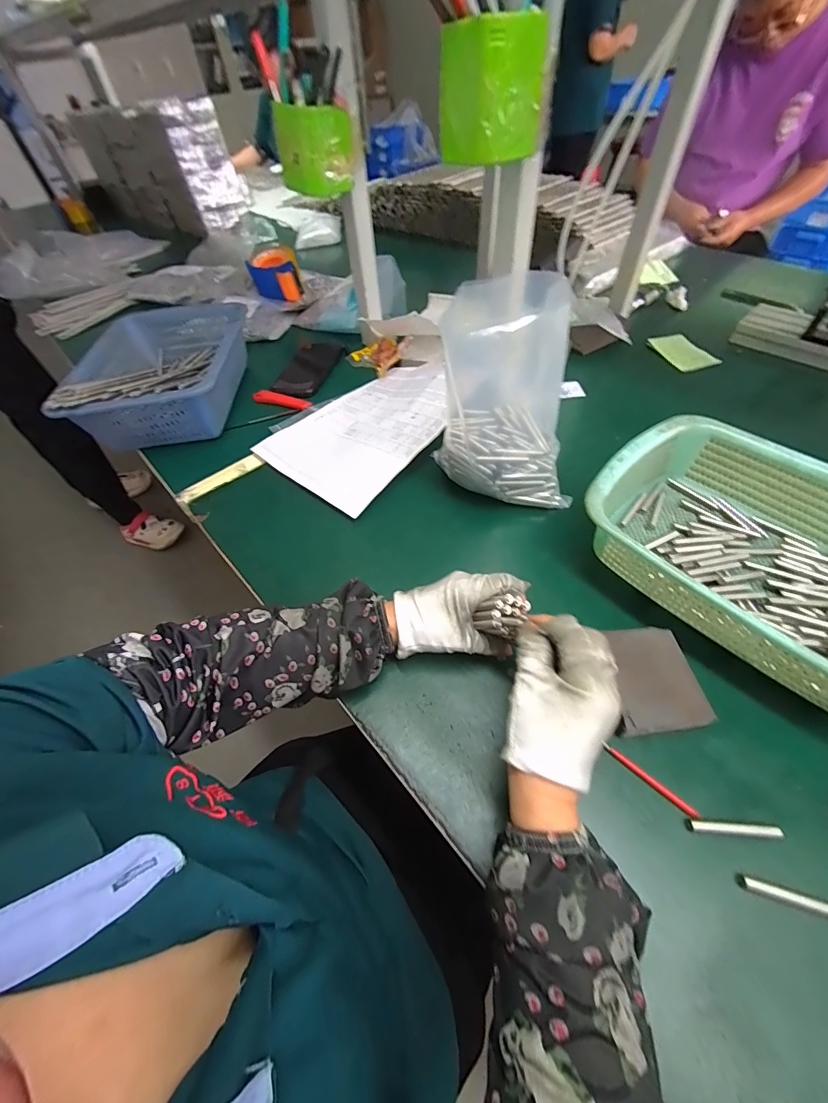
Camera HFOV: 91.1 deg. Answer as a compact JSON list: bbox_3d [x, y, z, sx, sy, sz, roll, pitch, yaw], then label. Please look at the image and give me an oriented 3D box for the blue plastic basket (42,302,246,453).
[{"bbox_3d":[-0.389,-0.296,0.653,0.227,0.088,0.333,-9,52,-2],"label":"blue plastic basket"}]

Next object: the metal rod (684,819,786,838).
[{"bbox_3d":[0.221,0.191,0.280,0.058,0.005,0.008,1,52,6],"label":"metal rod"}]

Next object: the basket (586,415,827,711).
[{"bbox_3d":[0.325,0.003,0.376,0.218,0.081,0.294,-31,57,-19],"label":"basket"}]

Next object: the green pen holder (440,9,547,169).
[{"bbox_3d":[0.064,-0.394,0.351,0.076,0.080,0.062,29,60,24],"label":"green pen holder"}]

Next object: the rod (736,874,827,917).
[{"bbox_3d":[0.243,0.221,0.258,0.060,0.004,0.007,13,54,12],"label":"rod"}]

